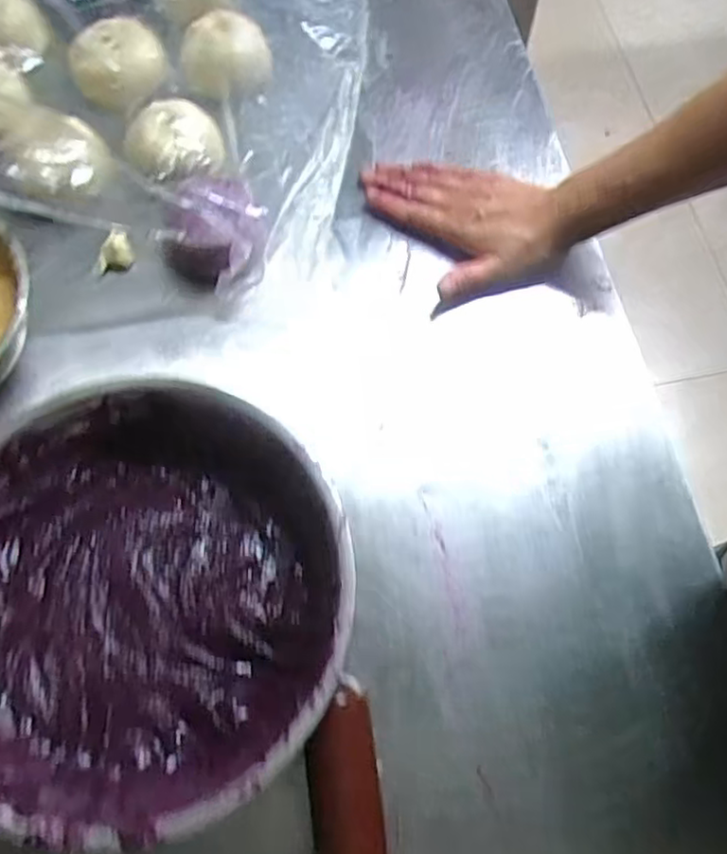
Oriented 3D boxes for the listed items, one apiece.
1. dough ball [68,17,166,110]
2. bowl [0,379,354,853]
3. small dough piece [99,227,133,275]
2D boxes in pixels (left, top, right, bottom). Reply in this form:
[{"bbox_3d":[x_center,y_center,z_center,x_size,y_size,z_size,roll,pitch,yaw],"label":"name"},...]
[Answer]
[{"bbox_3d":[-0.218,-0.323,0.606,0.077,0.036,0.079,0,69,0],"label":"dough ball"},{"bbox_3d":[-0.133,0.104,0.415,0.232,0.077,0.235,0,69,0],"label":"bowl"},{"bbox_3d":[-0.197,-0.137,0.541,0.030,0.027,0.023,-29,72,-10],"label":"small dough piece"}]

